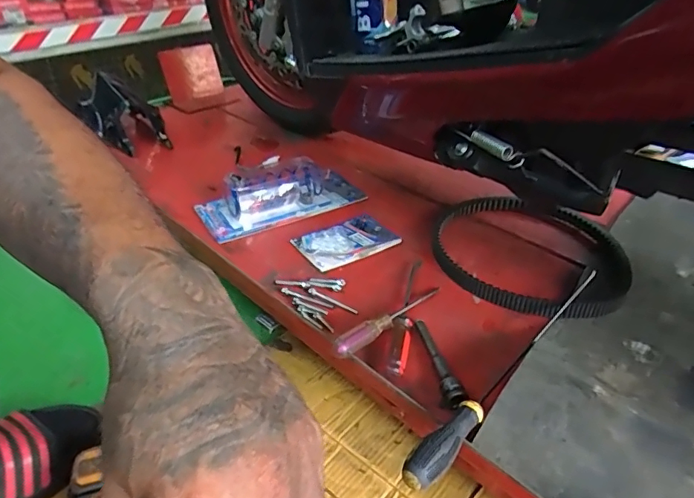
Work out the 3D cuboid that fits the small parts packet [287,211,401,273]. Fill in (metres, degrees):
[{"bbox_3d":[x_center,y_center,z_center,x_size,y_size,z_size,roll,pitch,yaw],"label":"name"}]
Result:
[{"bbox_3d":[-0.006,-0.016,0.736,0.134,0.012,0.107,-18,38,-24],"label":"small parts packet"}]

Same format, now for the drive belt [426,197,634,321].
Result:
[{"bbox_3d":[0.242,-0.004,0.687,0.274,0.035,0.240,18,38,26],"label":"drive belt"}]

